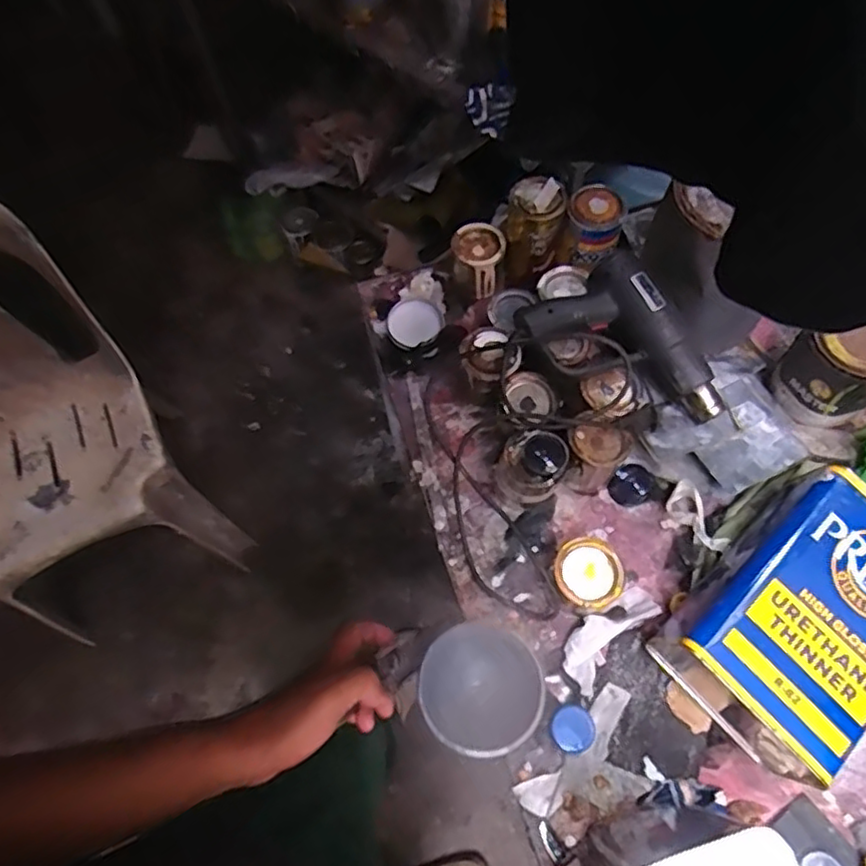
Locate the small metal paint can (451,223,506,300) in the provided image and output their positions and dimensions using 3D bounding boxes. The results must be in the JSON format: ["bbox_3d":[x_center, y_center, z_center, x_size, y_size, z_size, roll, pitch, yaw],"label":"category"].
[{"bbox_3d":[0.061,-0.240,0.886,0.071,0.053,0.088,5,67,4],"label":"small metal paint can"}]

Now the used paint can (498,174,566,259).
[{"bbox_3d":[0.129,-0.278,0.830,0.068,0.063,0.074,17,65,14],"label":"used paint can"}]

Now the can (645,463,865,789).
[{"bbox_3d":[0.364,0.180,0.637,0.164,0.125,0.250,42,74,17],"label":"can"}]

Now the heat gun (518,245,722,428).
[{"bbox_3d":[0.218,-0.087,0.744,0.159,0.065,0.210,-32,69,-11],"label":"heat gun"}]

